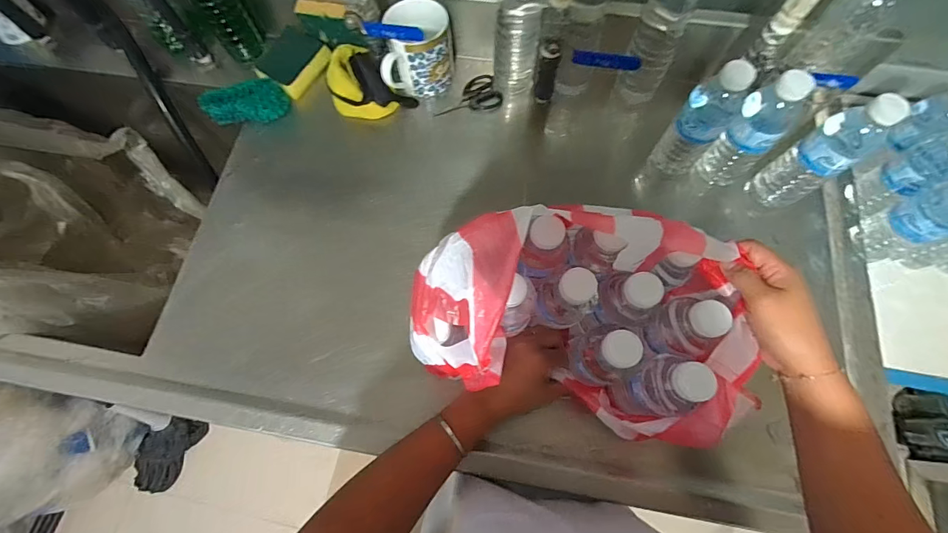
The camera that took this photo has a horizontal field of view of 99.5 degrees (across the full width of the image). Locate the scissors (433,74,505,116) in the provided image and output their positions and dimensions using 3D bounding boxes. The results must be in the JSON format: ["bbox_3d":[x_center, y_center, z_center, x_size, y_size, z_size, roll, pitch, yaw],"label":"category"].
[{"bbox_3d":[-0.011,-0.264,0.622,0.102,0.016,0.047,-10,82,5],"label":"scissors"}]

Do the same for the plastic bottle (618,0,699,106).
[{"bbox_3d":[0.240,-0.304,0.514,0.056,0.192,0.055,23,72,9],"label":"plastic bottle"}]

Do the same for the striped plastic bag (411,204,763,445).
[{"bbox_3d":[0.092,0.053,0.381,0.282,0.160,0.163,15,70,-11],"label":"striped plastic bag"}]

